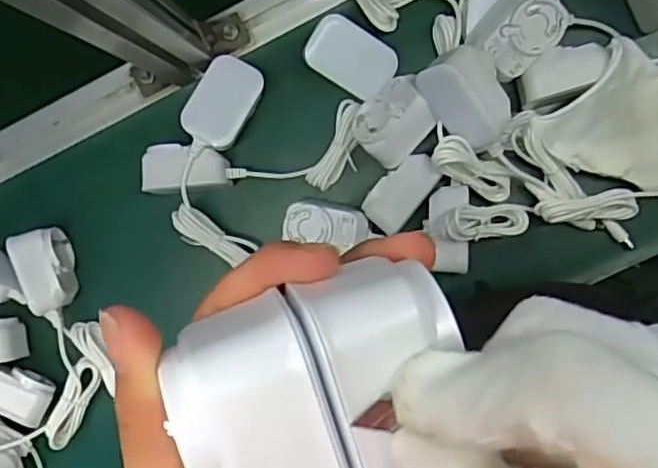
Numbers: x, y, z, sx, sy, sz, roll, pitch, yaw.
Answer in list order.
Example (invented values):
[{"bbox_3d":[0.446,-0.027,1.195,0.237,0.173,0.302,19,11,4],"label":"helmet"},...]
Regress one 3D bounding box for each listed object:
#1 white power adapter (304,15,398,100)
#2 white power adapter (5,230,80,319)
[{"bbox_3d":[0.016,-0.140,0.529,0.069,0.027,0.047,30,93,-13],"label":"white power adapter"},{"bbox_3d":[-0.239,0.031,0.565,0.037,0.043,0.067,-20,91,6],"label":"white power adapter"}]

